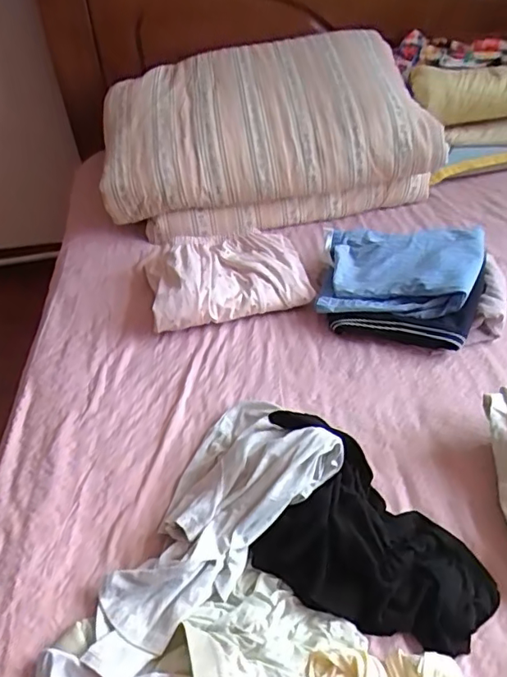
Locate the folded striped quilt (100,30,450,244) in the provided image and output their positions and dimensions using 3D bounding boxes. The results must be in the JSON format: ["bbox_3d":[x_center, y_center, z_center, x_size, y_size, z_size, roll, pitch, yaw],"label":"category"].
[{"bbox_3d":[0.046,-0.489,1.233,0.722,0.220,0.511,-9,40,-3],"label":"folded striped quilt"}]

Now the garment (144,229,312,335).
[{"bbox_3d":[-0.052,-0.118,0.990,0.282,0.080,0.233,-13,40,-8],"label":"garment"}]

